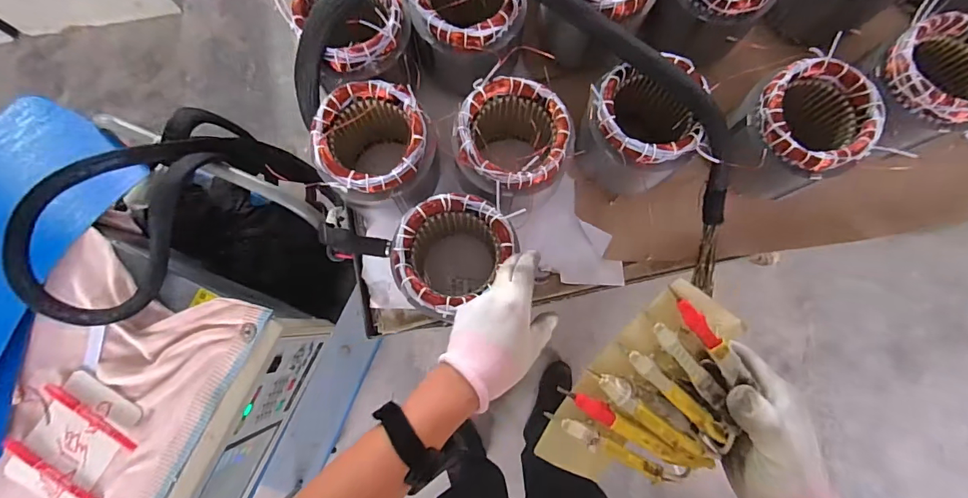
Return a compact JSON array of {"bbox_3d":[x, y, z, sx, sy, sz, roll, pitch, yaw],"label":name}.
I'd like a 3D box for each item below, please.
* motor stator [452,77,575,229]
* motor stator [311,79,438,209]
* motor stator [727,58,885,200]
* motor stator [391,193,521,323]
[{"bbox_3d":[0.032,-0.132,0.611,0.145,0.159,0.153,0,83,-2],"label":"motor stator"},{"bbox_3d":[-0.141,-0.129,0.604,0.144,0.151,0.135,0,83,-2],"label":"motor stator"},{"bbox_3d":[0.414,-0.157,0.616,0.143,0.154,0.141,0,83,-2],"label":"motor stator"},{"bbox_3d":[-0.045,0.008,0.596,0.124,0.172,0.140,33,83,2],"label":"motor stator"}]

